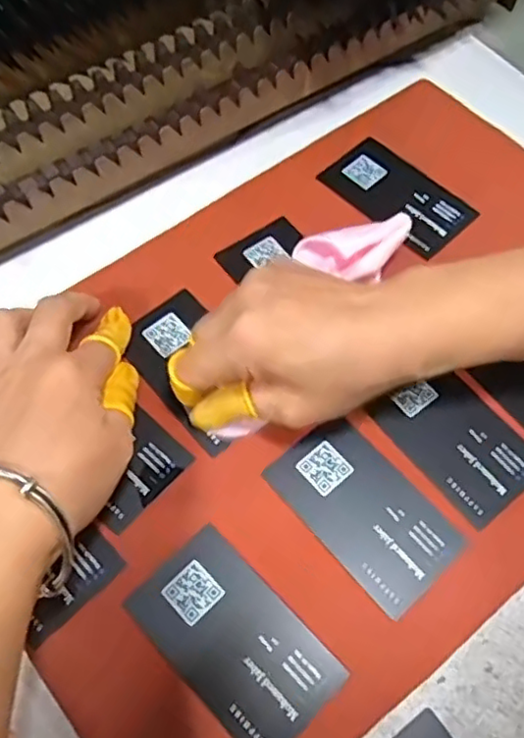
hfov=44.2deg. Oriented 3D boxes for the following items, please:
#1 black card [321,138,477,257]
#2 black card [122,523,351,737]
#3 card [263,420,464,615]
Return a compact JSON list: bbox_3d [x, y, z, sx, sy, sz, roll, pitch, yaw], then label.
[{"bbox_3d":[0.081,-0.105,0.387,0.049,0.005,0.087,-40,69,-20],"label":"black card"},{"bbox_3d":[-0.012,0.112,0.270,0.051,0.004,0.086,-41,69,-20],"label":"black card"},{"bbox_3d":[0.046,0.064,0.296,0.051,0.004,0.085,-38,68,-19],"label":"card"}]

